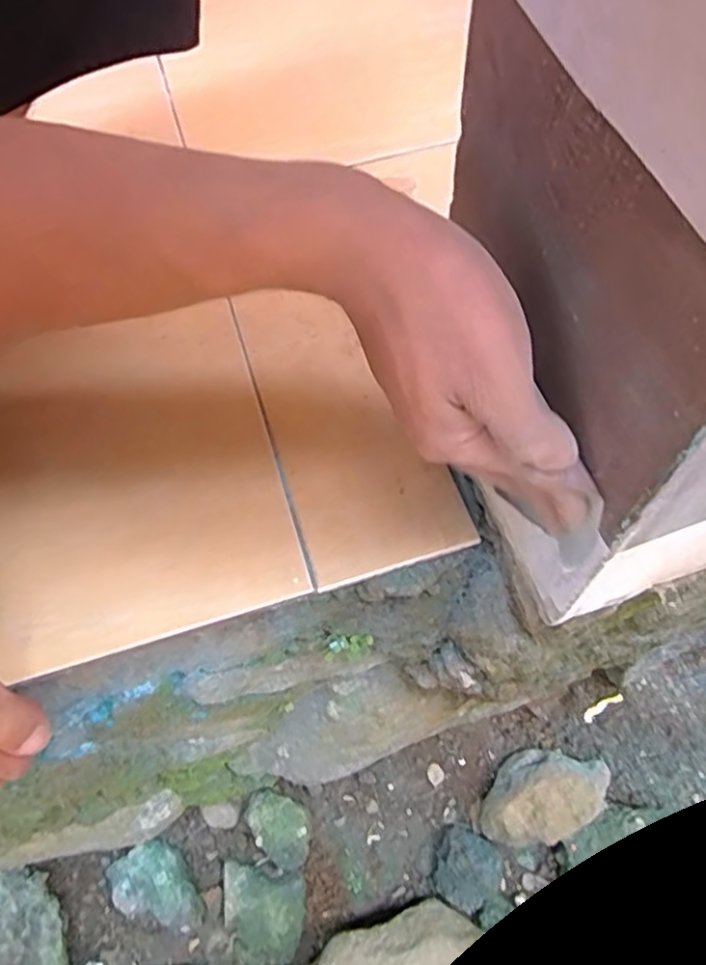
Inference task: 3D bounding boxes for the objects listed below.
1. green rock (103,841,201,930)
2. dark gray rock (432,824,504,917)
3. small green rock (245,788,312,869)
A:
[{"bbox_3d":[-0.211,0.438,0.673,0.075,0.037,0.101,-35,65,-16],"label":"green rock"},{"bbox_3d":[0.123,0.407,0.657,0.073,0.040,0.074,16,62,11],"label":"dark gray rock"},{"bbox_3d":[-0.079,0.376,0.685,0.056,0.031,0.082,-28,63,-13],"label":"small green rock"}]

